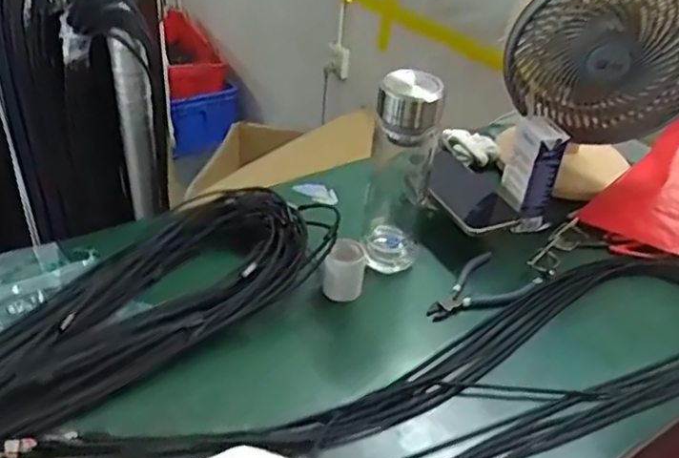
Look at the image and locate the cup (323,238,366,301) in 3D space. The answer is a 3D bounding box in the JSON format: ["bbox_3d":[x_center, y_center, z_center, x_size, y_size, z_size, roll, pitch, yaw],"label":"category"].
[{"bbox_3d":[0.004,0.042,0.657,0.037,0.052,0.037,4,36,-3],"label":"cup"}]

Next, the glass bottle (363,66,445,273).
[{"bbox_3d":[0.066,-0.059,0.672,0.068,0.218,0.059,11,36,6],"label":"glass bottle"}]

